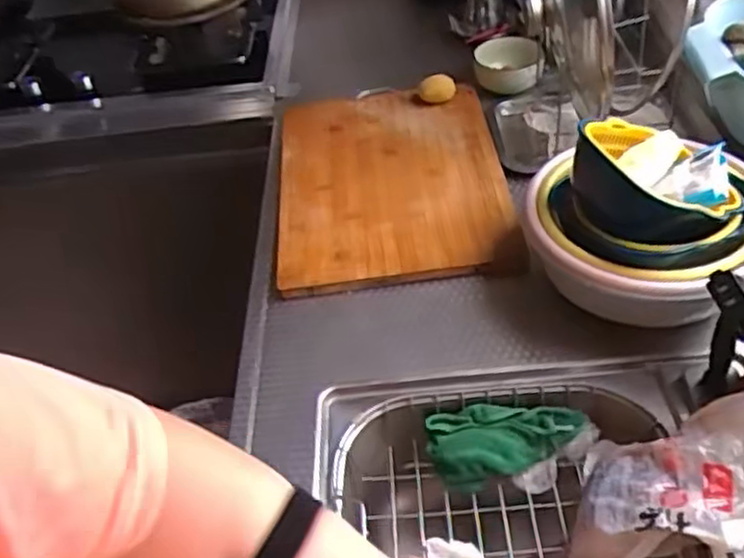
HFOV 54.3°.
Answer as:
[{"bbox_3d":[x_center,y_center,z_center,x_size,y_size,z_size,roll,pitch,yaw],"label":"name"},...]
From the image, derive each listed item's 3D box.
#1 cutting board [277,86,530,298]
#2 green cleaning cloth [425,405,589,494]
[{"bbox_3d":[0.023,-0.144,0.974,0.286,0.035,0.422,-6,42,2],"label":"cutting board"},{"bbox_3d":[0.134,0.161,0.715,0.150,0.034,0.069,-8,42,-1],"label":"green cleaning cloth"}]

